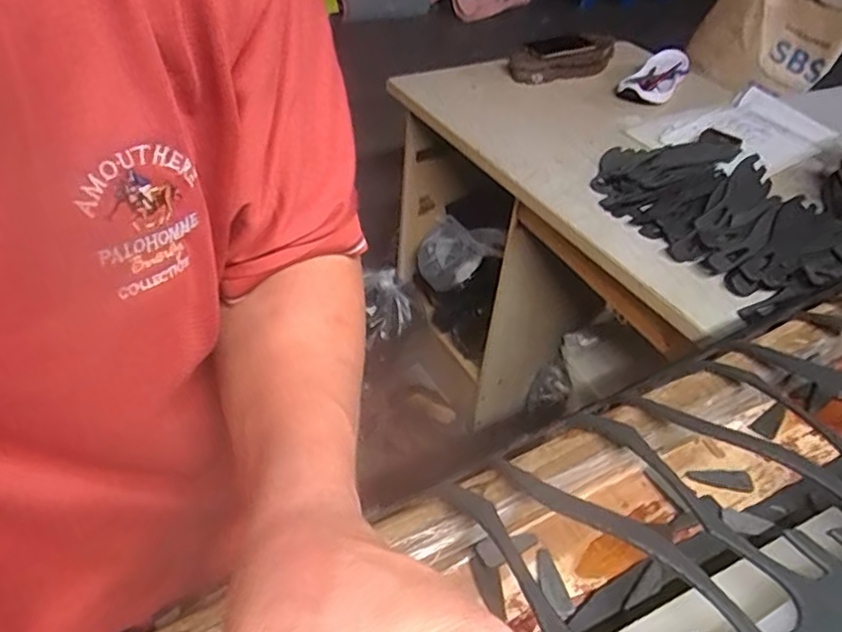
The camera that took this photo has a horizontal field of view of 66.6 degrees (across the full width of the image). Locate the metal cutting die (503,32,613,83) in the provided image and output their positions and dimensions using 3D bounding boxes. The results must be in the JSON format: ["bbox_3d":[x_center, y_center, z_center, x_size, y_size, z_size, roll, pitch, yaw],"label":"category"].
[{"bbox_3d":[0.315,-0.563,1.394,0.280,0.058,0.107,-17,46,-26],"label":"metal cutting die"}]

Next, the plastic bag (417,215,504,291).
[{"bbox_3d":[0.085,-0.133,1.455,0.168,0.164,0.101,32,47,26],"label":"plastic bag"}]

